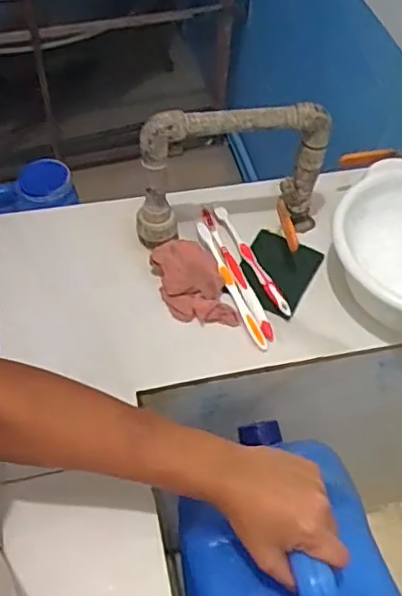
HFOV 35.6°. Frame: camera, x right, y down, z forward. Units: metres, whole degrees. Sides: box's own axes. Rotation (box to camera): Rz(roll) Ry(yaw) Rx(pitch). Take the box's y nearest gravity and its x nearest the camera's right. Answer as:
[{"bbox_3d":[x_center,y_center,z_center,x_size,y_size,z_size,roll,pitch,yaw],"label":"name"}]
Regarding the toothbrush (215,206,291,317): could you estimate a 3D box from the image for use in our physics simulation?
[{"bbox_3d":[0.057,-0.043,0.711,0.016,0.020,0.169,-19,55,-15],"label":"toothbrush"}]

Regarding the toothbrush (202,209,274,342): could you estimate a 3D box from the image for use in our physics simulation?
[{"bbox_3d":[0.039,-0.029,0.699,0.016,0.021,0.186,-17,55,-14],"label":"toothbrush"}]

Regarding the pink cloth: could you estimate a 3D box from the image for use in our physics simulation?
[{"bbox_3d":[-0.010,-0.017,0.676,0.062,0.033,0.105,-16,55,-14],"label":"pink cloth"}]

